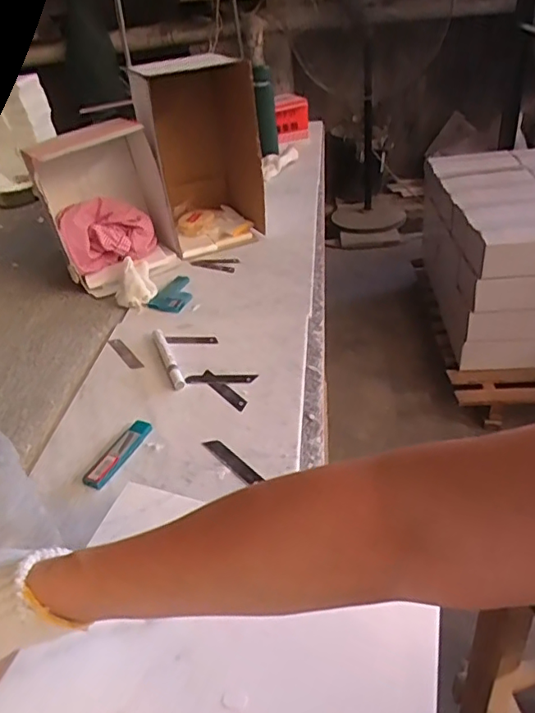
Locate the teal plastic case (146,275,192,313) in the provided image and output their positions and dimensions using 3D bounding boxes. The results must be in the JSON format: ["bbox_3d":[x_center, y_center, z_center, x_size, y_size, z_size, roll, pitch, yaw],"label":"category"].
[{"bbox_3d":[-0.154,-0.106,0.930,0.067,0.012,0.102,11,40,22],"label":"teal plastic case"}]

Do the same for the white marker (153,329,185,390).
[{"bbox_3d":[-0.139,0.002,0.767,0.015,0.010,0.146,-17,38,-13],"label":"white marker"}]

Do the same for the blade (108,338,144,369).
[{"bbox_3d":[-0.206,-0.003,0.804,0.017,0.005,0.095,-35,46,-17],"label":"blade"}]

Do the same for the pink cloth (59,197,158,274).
[{"bbox_3d":[-0.286,-0.218,1.012,0.159,0.117,0.090,-16,37,-12],"label":"pink cloth"}]

